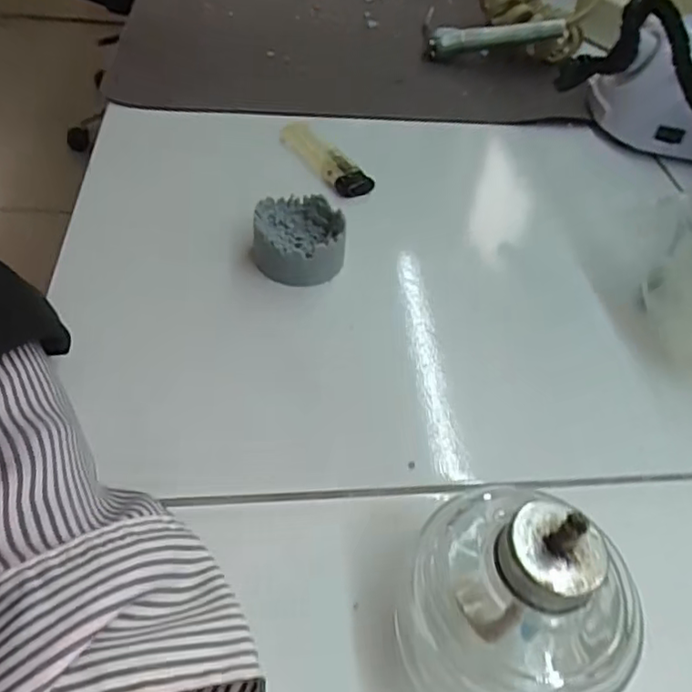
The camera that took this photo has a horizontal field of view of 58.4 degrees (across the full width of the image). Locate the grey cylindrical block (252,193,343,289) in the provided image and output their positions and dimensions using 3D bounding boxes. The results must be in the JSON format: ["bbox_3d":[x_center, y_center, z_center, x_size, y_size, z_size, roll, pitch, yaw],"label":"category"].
[{"bbox_3d":[-0.025,-0.057,0.338,0.047,0.035,0.049,2,48,-5],"label":"grey cylindrical block"}]

